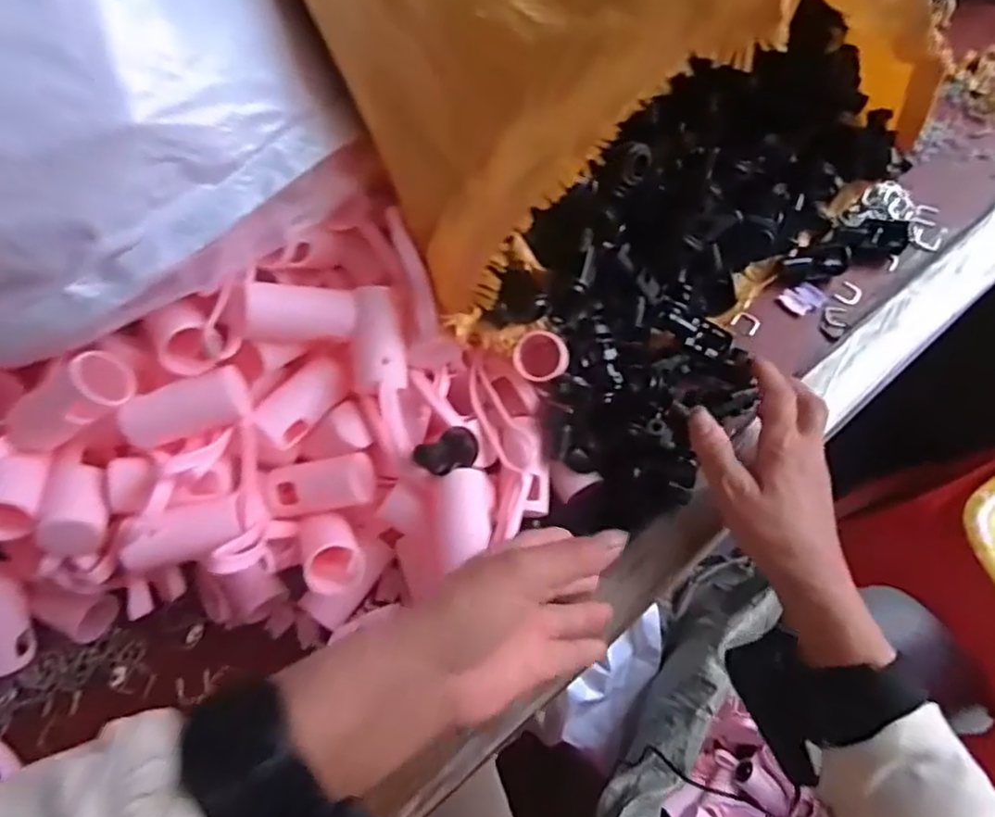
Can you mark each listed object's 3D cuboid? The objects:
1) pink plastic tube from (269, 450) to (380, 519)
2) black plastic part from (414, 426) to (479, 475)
[{"bbox_3d":[-0.109,0.048,0.384,0.065,0.027,0.031,-9,67,-3],"label":"pink plastic tube"},{"bbox_3d":[-0.026,0.025,0.357,0.019,0.018,0.049,51,34,18],"label":"black plastic part"}]

